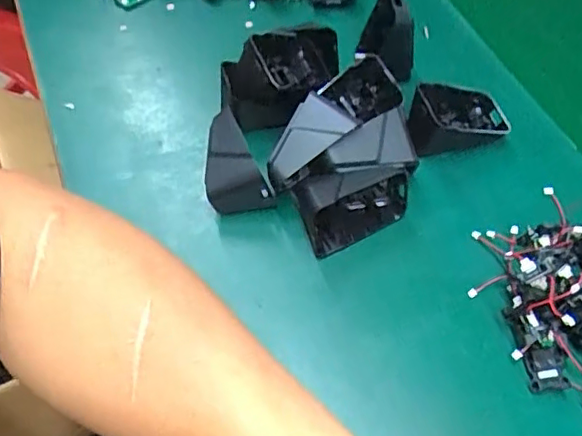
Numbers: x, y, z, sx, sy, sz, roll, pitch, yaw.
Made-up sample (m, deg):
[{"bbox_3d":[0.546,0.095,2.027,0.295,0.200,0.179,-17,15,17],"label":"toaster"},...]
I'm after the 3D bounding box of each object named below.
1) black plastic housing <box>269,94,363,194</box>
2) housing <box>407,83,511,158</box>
[{"bbox_3d":[0.007,-0.046,0.374,0.033,0.019,0.065,41,95,23],"label":"black plastic housing"},{"bbox_3d":[0.118,-0.072,0.417,0.070,0.036,0.044,-8,59,-3],"label":"housing"}]

